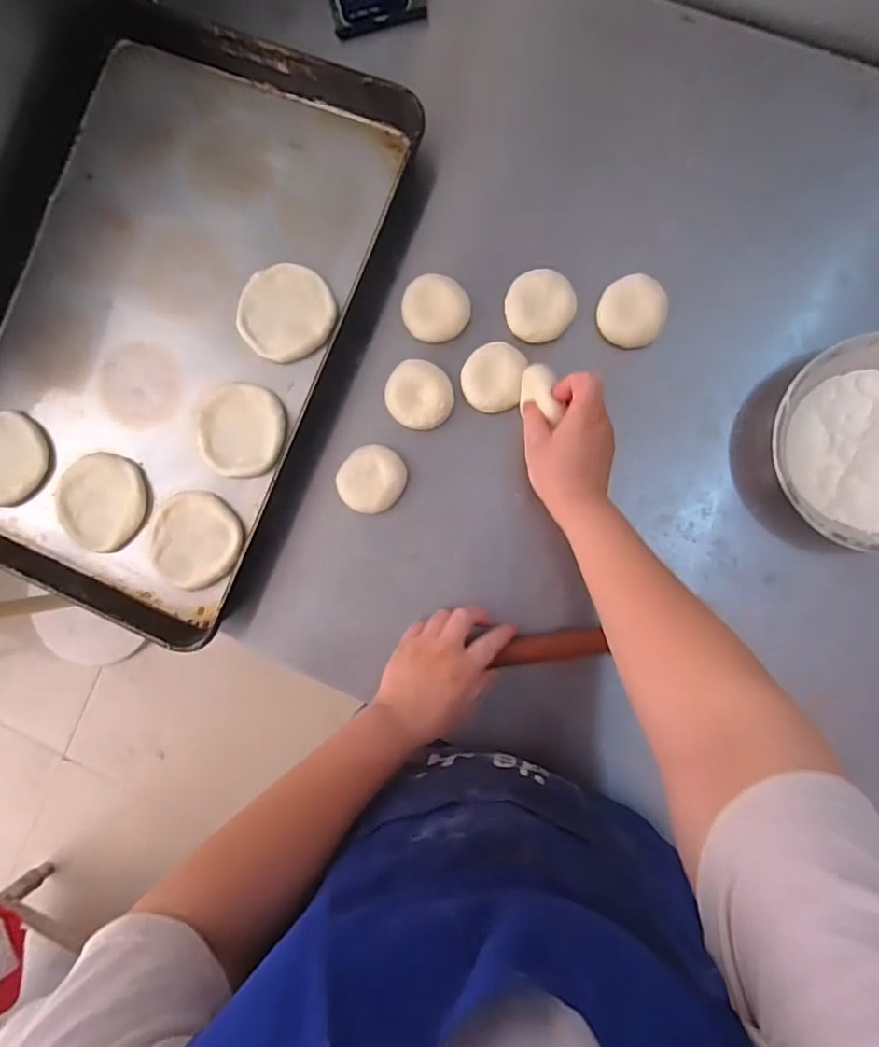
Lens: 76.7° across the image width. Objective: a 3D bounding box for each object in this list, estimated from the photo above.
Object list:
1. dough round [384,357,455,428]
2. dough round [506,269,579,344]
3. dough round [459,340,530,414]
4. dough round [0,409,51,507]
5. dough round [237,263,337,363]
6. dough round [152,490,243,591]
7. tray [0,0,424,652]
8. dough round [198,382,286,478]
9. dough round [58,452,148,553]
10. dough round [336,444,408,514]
[{"bbox_3d":[-0.021,-0.133,0.574,0.065,0.021,0.069,0,88,7],"label":"dough round"},{"bbox_3d":[0.102,-0.219,0.558,0.067,0.027,0.063,0,88,7],"label":"dough round"},{"bbox_3d":[0.054,-0.148,0.564,0.061,0.020,0.066,0,88,7],"label":"dough round"},{"bbox_3d":[-0.492,-0.074,0.627,0.097,0.022,0.100,0,88,7],"label":"dough round"},{"bbox_3d":[-0.163,-0.224,0.592,0.101,0.015,0.095,0,88,7],"label":"dough round"},{"bbox_3d":[-0.262,0.019,0.597,0.099,0.011,0.095,0,88,7],"label":"dough round"},{"bbox_3d":[-0.302,-0.216,0.606,0.412,0.053,0.617,23,91,7],"label":"tray"},{"bbox_3d":[-0.214,-0.101,0.596,0.092,0.015,0.098,0,88,7],"label":"dough round"},{"bbox_3d":[-0.373,-0.024,0.615,0.088,0.019,0.104,7,89,7],"label":"dough round"},{"bbox_3d":[-0.070,-0.047,0.577,0.064,0.026,0.068,0,88,7],"label":"dough round"}]

